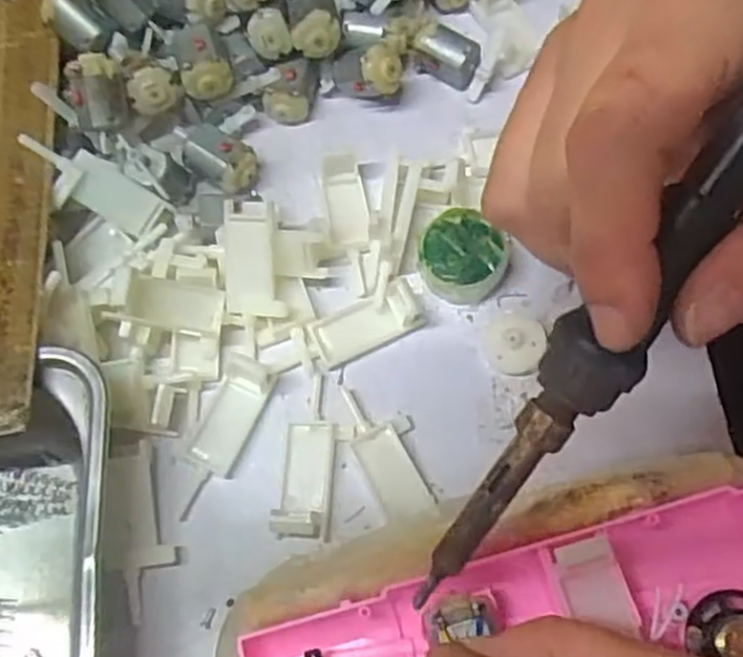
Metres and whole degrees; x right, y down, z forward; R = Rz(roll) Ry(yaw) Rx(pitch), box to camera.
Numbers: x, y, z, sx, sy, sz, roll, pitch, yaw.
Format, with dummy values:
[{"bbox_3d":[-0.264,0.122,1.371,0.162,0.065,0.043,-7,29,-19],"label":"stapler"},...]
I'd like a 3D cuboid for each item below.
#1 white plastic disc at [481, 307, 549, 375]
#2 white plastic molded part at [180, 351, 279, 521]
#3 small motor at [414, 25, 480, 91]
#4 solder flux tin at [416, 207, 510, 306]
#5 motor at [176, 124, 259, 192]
[{"bbox_3d":[0.053,0.004,0.284,0.022,0.008,0.025,14,69,7],"label":"white plastic disc"},{"bbox_3d":[-0.054,0.038,0.274,0.019,0.011,0.057,23,82,11],"label":"white plastic molded part"},{"bbox_3d":[0.032,-0.116,0.326,0.027,0.020,0.015,18,57,2],"label":"small motor"},{"bbox_3d":[0.033,-0.027,0.290,0.028,0.019,0.032,-27,69,-9],"label":"solder flux tin"},{"bbox_3d":[-0.062,-0.069,0.312,0.037,0.020,0.018,26,71,12],"label":"motor"}]

